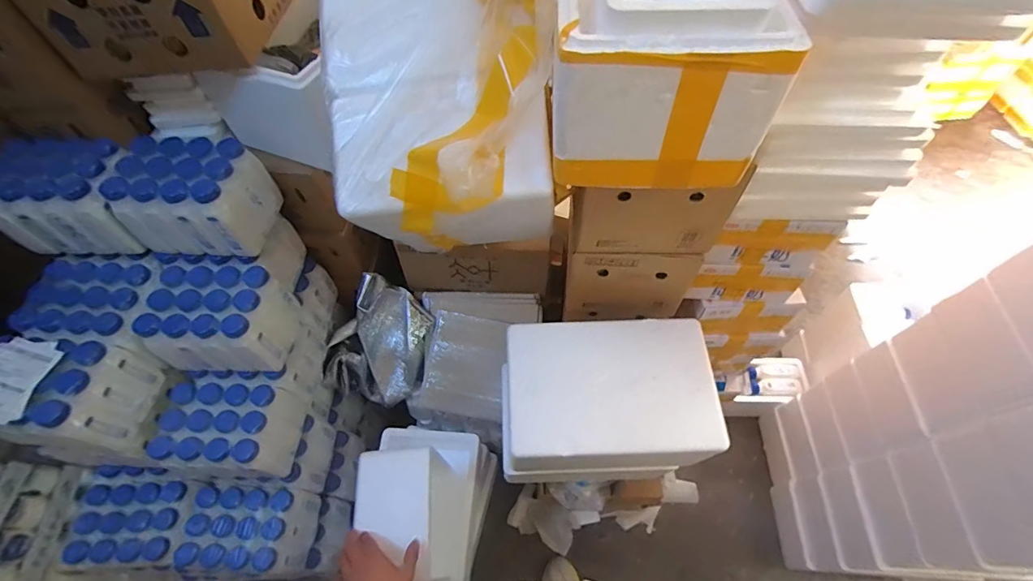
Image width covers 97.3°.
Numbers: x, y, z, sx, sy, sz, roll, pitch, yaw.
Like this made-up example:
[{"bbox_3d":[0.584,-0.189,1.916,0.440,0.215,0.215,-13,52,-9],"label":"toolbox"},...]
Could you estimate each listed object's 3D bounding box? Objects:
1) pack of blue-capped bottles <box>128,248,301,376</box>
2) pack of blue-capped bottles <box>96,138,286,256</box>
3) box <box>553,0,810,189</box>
[{"bbox_3d":[-0.540,0.045,0.839,0.209,0.153,0.173,0,59,2],"label":"pack of blue-capped bottles"},{"bbox_3d":[-0.552,-0.159,0.793,0.220,0.158,0.142,5,59,5],"label":"pack of blue-capped bottles"},{"bbox_3d":[0.159,-0.272,0.537,0.224,0.175,0.251,2,59,3],"label":"box"}]

